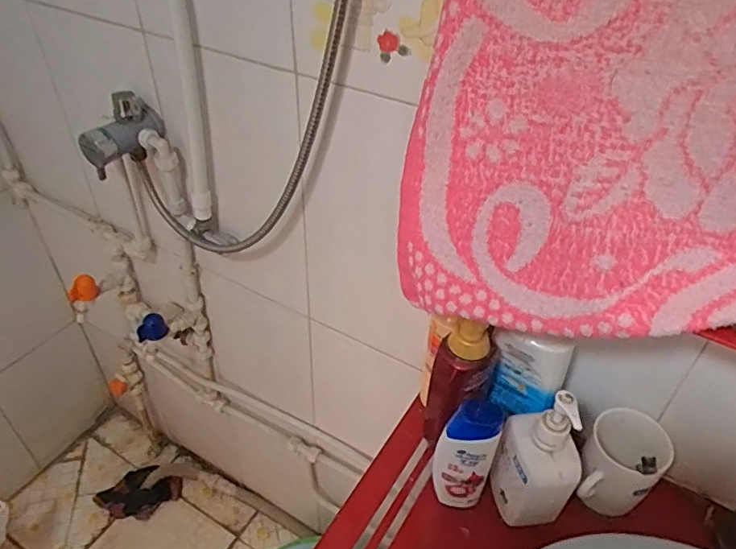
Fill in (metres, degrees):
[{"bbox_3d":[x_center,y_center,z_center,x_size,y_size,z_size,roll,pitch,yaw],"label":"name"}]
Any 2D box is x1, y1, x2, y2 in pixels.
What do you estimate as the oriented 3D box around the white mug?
[{"bbox_3d":[0.281,0.217,0.621,0.081,0.100,0.098,27,46,25],"label":"white mug"}]

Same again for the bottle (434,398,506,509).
[{"bbox_3d":[0.105,0.201,0.600,0.057,0.171,0.031,16,43,15],"label":"bottle"}]

